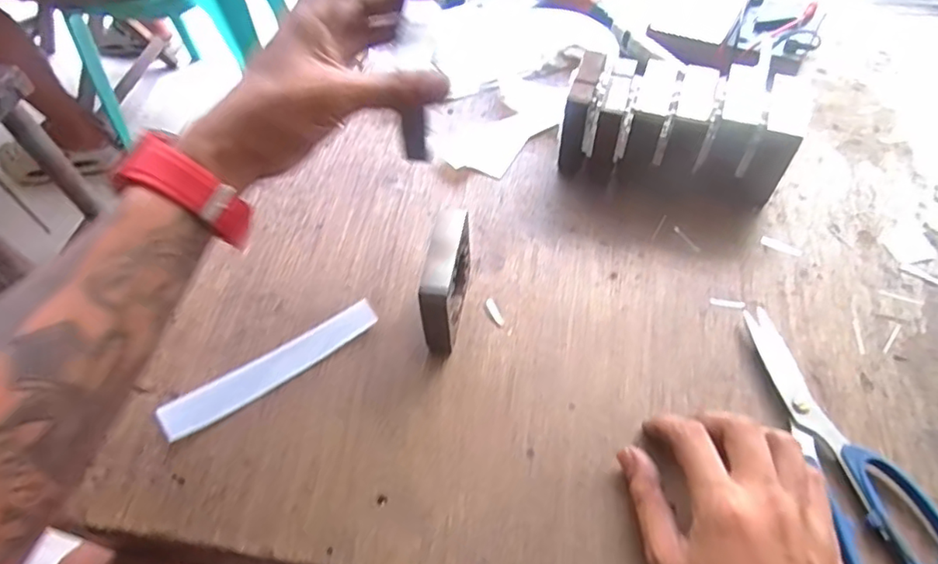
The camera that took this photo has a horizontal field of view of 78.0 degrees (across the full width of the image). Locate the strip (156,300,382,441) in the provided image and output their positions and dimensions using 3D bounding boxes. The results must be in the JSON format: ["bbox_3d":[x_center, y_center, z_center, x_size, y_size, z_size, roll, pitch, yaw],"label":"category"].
[{"bbox_3d":[-0.136,0.058,0.405,0.155,0.012,0.028,-31,60,-16],"label":"strip"}]

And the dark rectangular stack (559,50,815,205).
[{"bbox_3d":[0.172,-0.128,0.480,0.175,0.076,0.084,14,58,12],"label":"dark rectangular stack"}]

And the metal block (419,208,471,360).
[{"bbox_3d":[-0.015,0.003,0.396,0.018,0.084,0.080,8,57,8],"label":"metal block"}]

